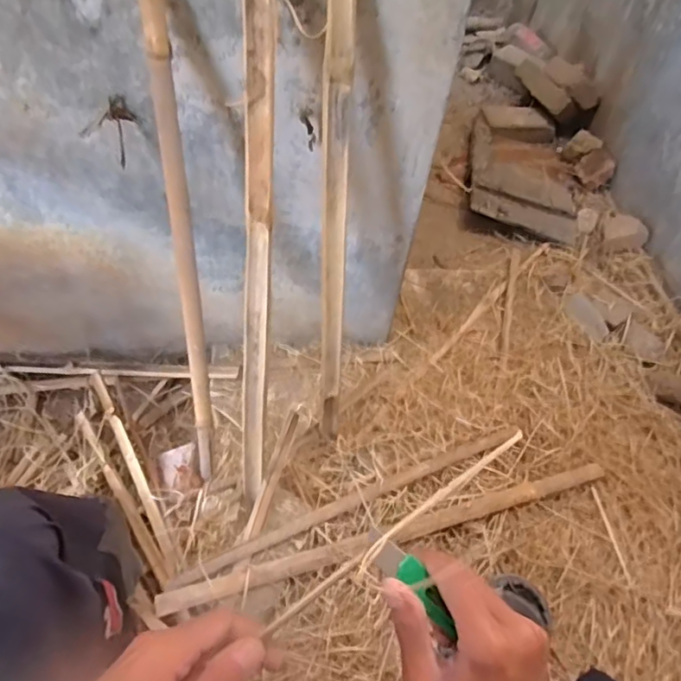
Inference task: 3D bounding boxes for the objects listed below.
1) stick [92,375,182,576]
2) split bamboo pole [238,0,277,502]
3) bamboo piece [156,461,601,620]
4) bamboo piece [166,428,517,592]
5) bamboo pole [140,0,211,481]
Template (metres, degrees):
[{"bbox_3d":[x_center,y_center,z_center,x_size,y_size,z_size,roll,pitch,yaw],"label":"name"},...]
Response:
[{"bbox_3d":[-0.361,0.219,0.993,0.026,0.025,0.398,-24,61,-20],"label":"stick"},{"bbox_3d":[-0.109,-0.109,0.746,0.043,0.825,0.040,5,31,-2],"label":"split bamboo pole"},{"bbox_3d":[0.106,0.313,0.931,0.778,0.031,0.037,-13,58,-14],"label":"bamboo piece"},{"bbox_3d":[0.033,0.270,0.954,0.622,0.028,0.035,-20,61,-18],"label":"bamboo piece"},{"bbox_3d":[-0.219,-0.089,0.797,0.027,0.754,0.031,1,34,-5],"label":"bamboo pole"}]

